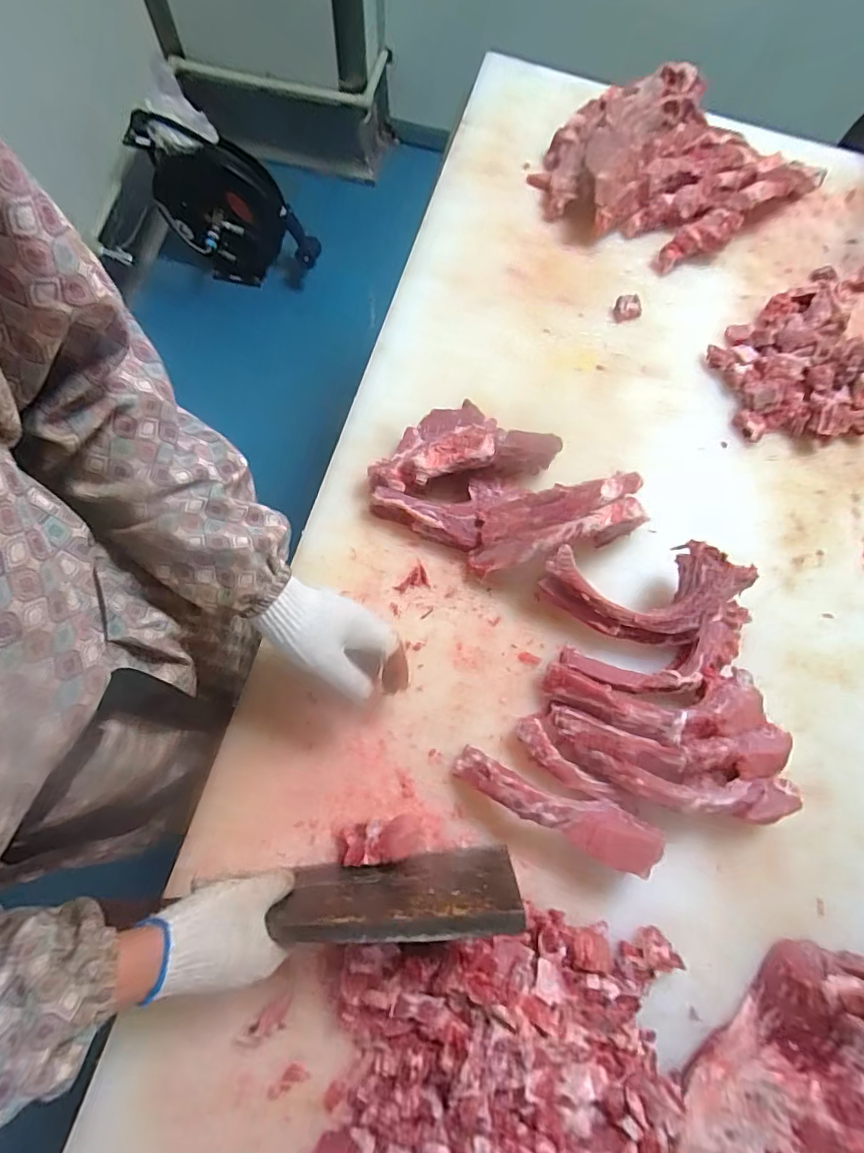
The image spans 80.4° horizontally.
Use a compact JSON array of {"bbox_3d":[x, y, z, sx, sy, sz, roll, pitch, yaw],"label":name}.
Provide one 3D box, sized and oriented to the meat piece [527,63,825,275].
[{"bbox_3d":[0.342,-0.580,0.732,0.348,0.092,0.257,37,77,8],"label":"meat piece"}]

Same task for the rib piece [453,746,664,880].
[{"bbox_3d":[0.128,0.239,0.533,0.211,0.063,0.051,25,76,5],"label":"rib piece"}]

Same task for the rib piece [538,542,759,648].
[{"bbox_3d":[0.237,0.023,0.577,0.215,0.094,0.106,-3,75,-3],"label":"rib piece"}]

